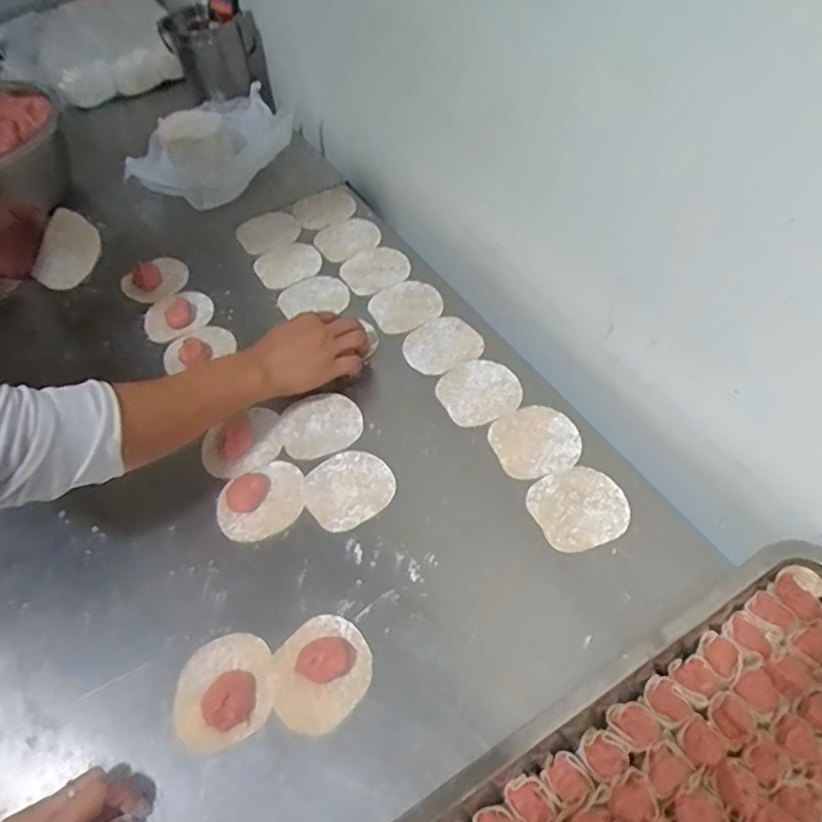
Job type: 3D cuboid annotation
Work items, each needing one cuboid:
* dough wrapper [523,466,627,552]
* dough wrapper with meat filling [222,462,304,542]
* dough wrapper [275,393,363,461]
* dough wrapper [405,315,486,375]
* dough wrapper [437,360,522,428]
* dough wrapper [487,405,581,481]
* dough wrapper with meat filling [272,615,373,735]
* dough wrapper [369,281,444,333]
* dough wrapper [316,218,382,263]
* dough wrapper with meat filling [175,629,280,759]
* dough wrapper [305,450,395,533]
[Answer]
[{"bbox_3d":[0.154,0.087,0.578,0.083,0.004,0.080,-3,54,4],"label":"dough wrapper"},{"bbox_3d":[-0.145,0.085,0.614,0.085,0.016,0.073,-29,56,-15],"label":"dough wrapper with meat filling"},{"bbox_3d":[-0.096,0.016,0.663,0.085,0.009,0.072,-17,61,-7],"label":"dough wrapper"},{"bbox_3d":[0.034,-0.077,0.718,0.087,0.004,0.075,-21,55,-10],"label":"dough wrapper"},{"bbox_3d":[0.072,-0.022,0.672,0.083,0.006,0.080,-3,54,4],"label":"dough wrapper"},{"bbox_3d":[0.123,0.029,0.629,0.083,0.006,0.081,-3,54,4],"label":"dough wrapper"},{"bbox_3d":[-0.073,0.205,0.501,0.082,0.016,0.075,-3,54,4],"label":"dough wrapper with meat filling"},{"bbox_3d":[-0.007,-0.128,0.767,0.085,0.006,0.079,-2,55,2],"label":"dough wrapper"},{"bbox_3d":[-0.087,-0.235,0.862,0.087,0.006,0.087,-1,53,2],"label":"dough wrapper"},{"bbox_3d":[-0.148,0.218,0.499,0.081,0.023,0.083,-3,54,4],"label":"dough wrapper with meat filling"},{"bbox_3d":[-0.061,0.074,0.615,0.082,0.004,0.078,-3,54,4],"label":"dough wrapper"}]

